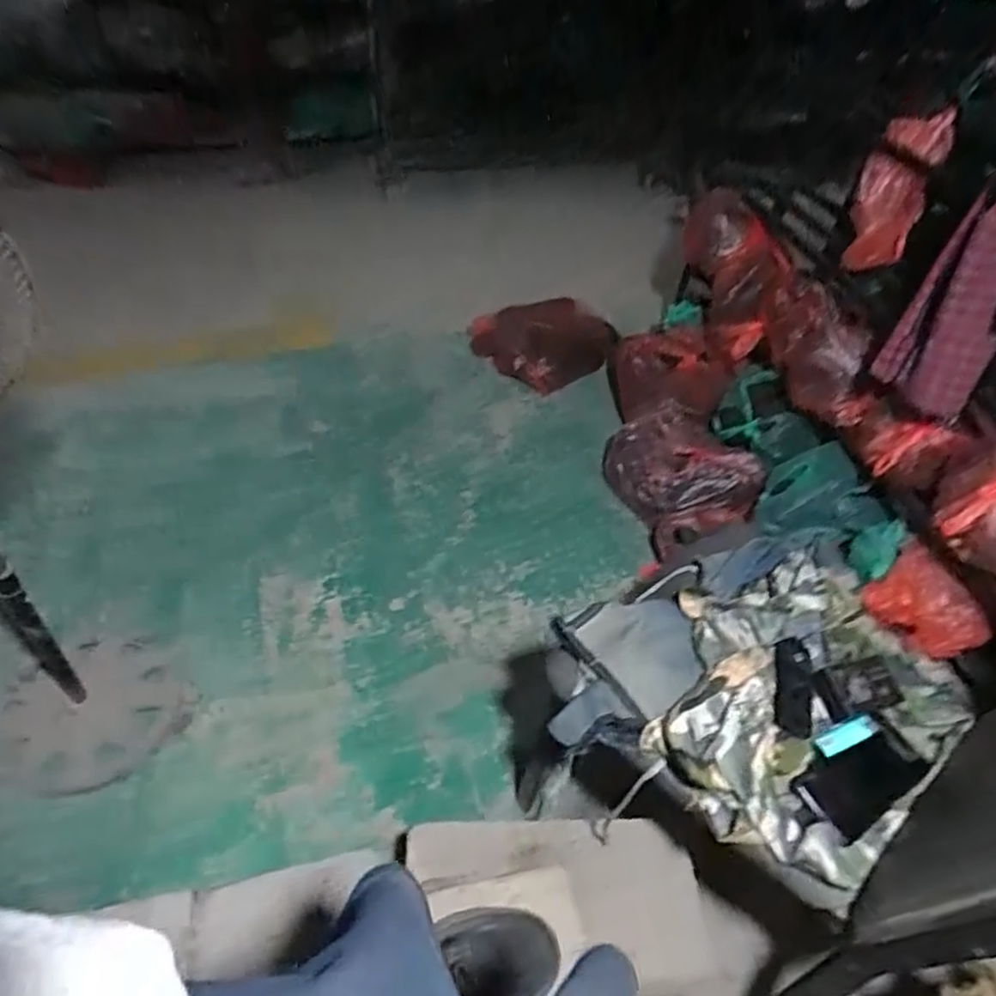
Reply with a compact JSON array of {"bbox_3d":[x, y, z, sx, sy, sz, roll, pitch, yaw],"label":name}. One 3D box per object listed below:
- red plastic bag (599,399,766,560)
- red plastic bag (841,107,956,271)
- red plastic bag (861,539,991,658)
[{"bbox_3d":[0.435,-0.052,1.615,0.258,0.157,0.367,-13,48,-18],"label":"red plastic bag"},{"bbox_3d":[0.725,-0.552,1.273,0.132,0.265,0.083,27,49,20],"label":"red plastic bag"},{"bbox_3d":[0.790,0.199,1.254,0.119,0.112,0.197,-26,53,-28],"label":"red plastic bag"}]

